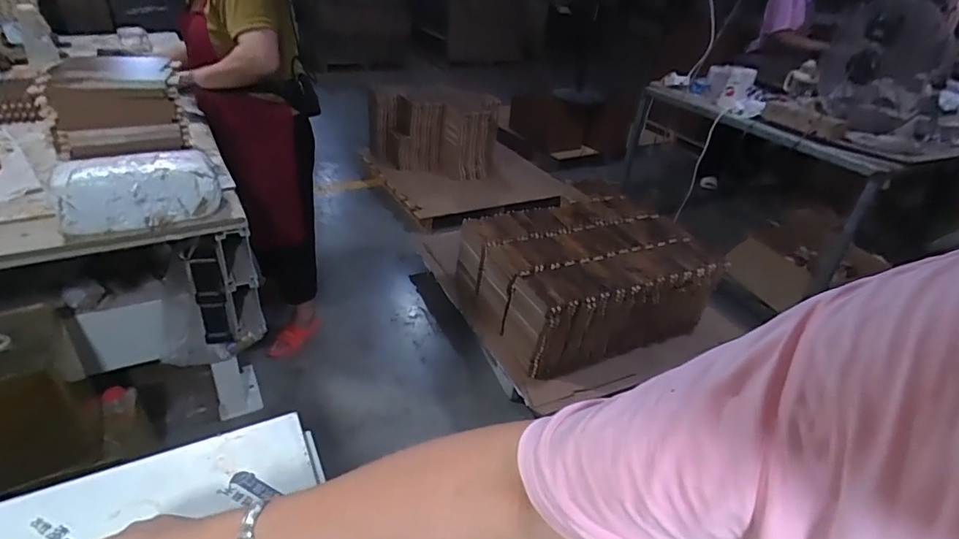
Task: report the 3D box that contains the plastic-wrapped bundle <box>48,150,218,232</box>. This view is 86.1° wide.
[{"bbox_3d":[-0.604,-0.142,0.921,0.246,0.123,0.083,-13,37,-27],"label":"plastic-wrapped bundle"}]

